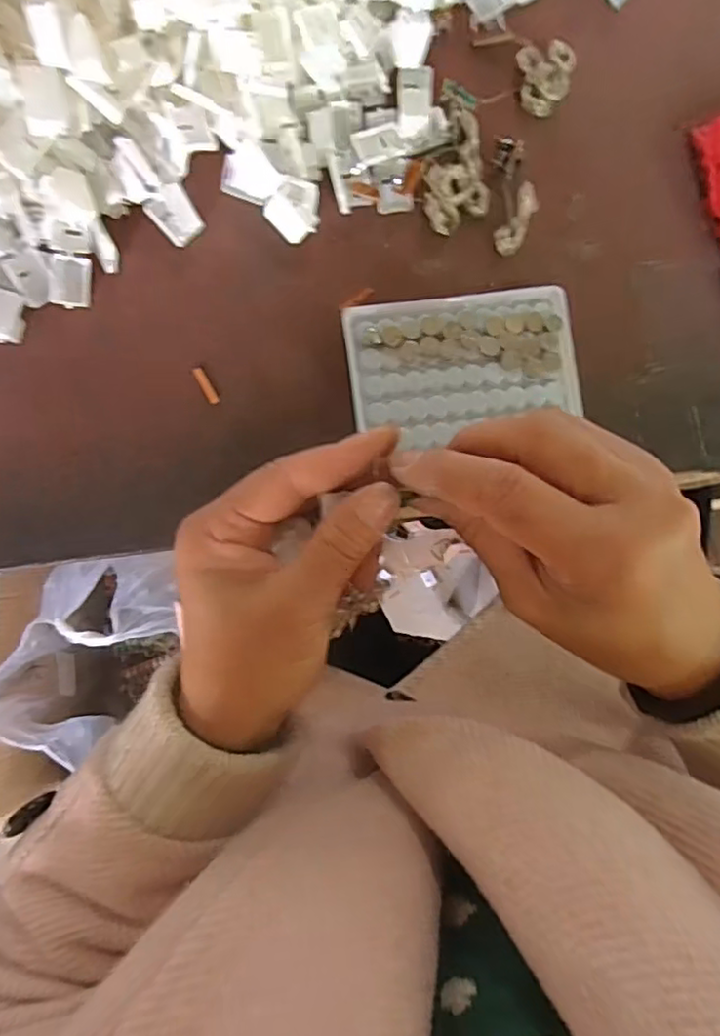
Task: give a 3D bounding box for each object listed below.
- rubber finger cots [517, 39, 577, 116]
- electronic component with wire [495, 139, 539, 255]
[{"bbox_3d":[0.113,-0.264,0.375,0.034,0.011,0.040,-6,88,-4],"label":"rubber finger cots"},{"bbox_3d":[0.091,-0.191,0.367,0.023,0.019,0.072,1,87,-4],"label":"electronic component with wire"}]

